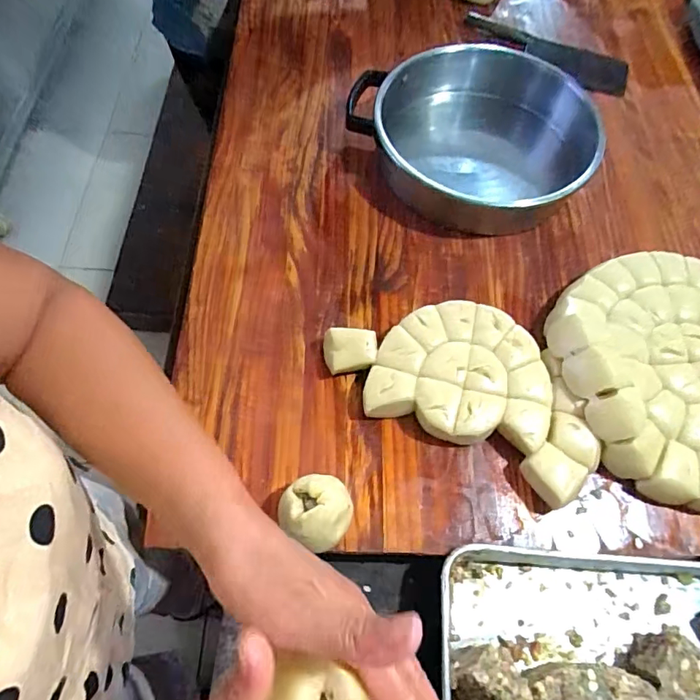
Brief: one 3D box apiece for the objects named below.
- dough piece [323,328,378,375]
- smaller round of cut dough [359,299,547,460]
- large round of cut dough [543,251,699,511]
[{"bbox_3d":[0.000,0.002,0.596,0.063,0.041,0.045,-5,65,-4],"label":"dough piece"},{"bbox_3d":[0.130,0.024,0.593,0.202,0.042,0.166,10,65,3],"label":"smaller round of cut dough"},{"bbox_3d":[0.407,0.019,0.588,0.307,0.069,0.304,1,66,-3],"label":"large round of cut dough"}]

